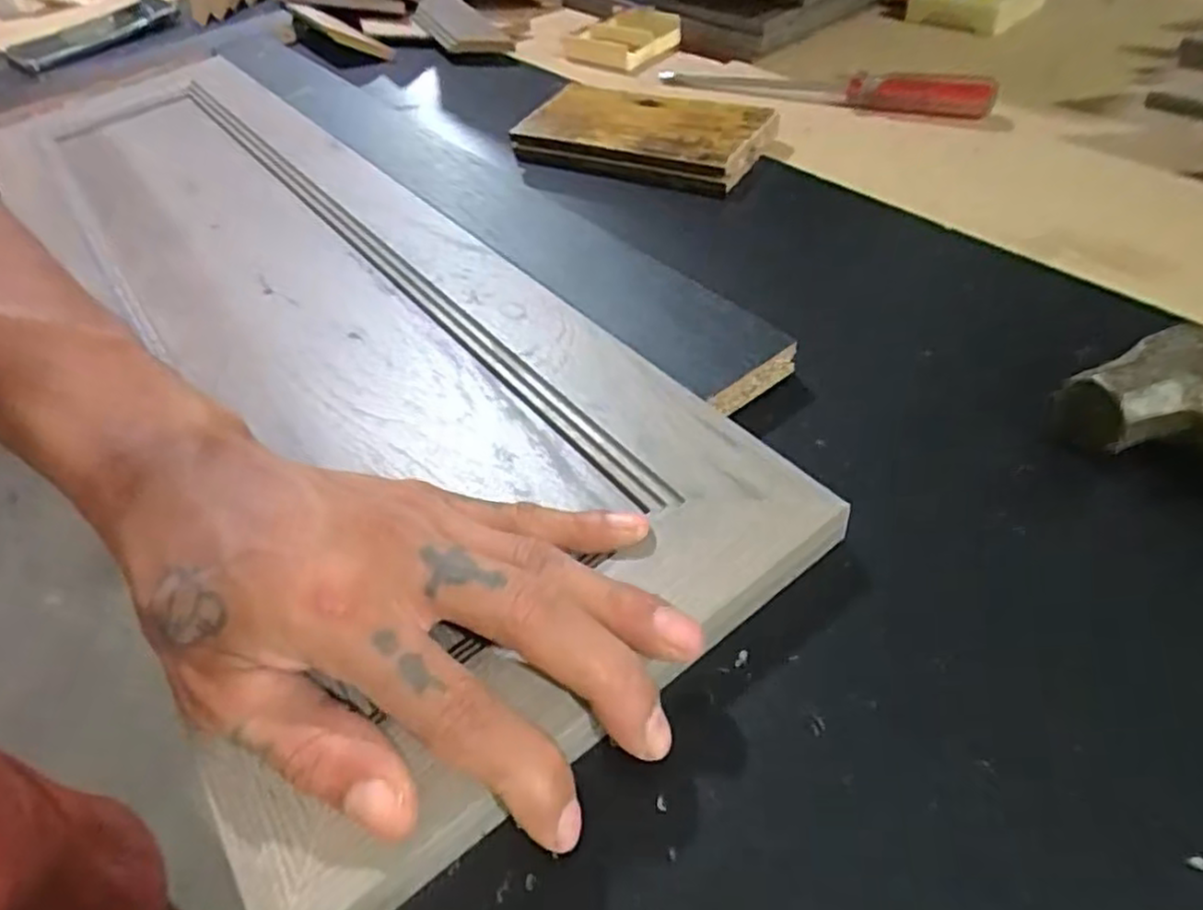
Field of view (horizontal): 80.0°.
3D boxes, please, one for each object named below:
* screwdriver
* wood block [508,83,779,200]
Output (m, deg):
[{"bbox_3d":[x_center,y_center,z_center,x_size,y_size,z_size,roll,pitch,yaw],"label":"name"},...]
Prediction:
[{"bbox_3d":[0.141,-0.247,0.474,0.222,0.020,0.024,21,55,26],"label":"screwdriver"},{"bbox_3d":[0.023,-0.201,0.449,0.154,0.018,0.080,19,55,25],"label":"wood block"}]

